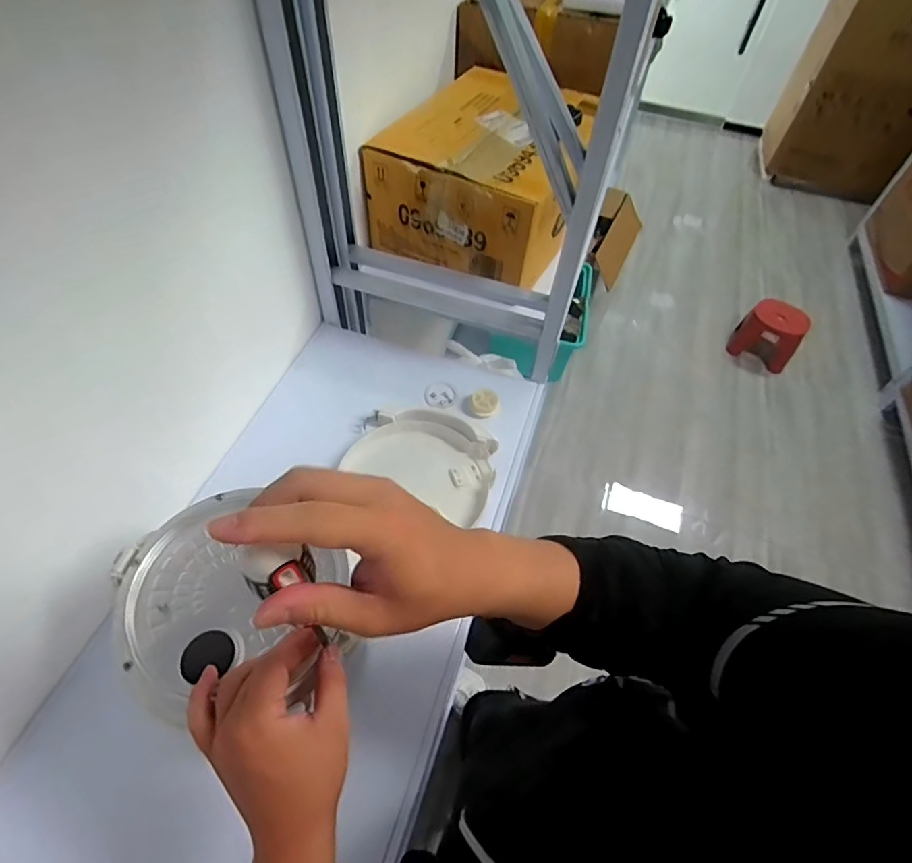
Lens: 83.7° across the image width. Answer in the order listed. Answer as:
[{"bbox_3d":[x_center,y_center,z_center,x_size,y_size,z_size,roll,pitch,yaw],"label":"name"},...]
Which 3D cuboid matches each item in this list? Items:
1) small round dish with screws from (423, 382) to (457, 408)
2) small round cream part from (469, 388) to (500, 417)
[{"bbox_3d":[-0.024,-0.057,0.821,0.047,0.014,0.049,2,54,-3],"label":"small round dish with screws"},{"bbox_3d":[0.045,-0.044,0.794,0.043,0.019,0.044,2,54,-3],"label":"small round cream part"}]

